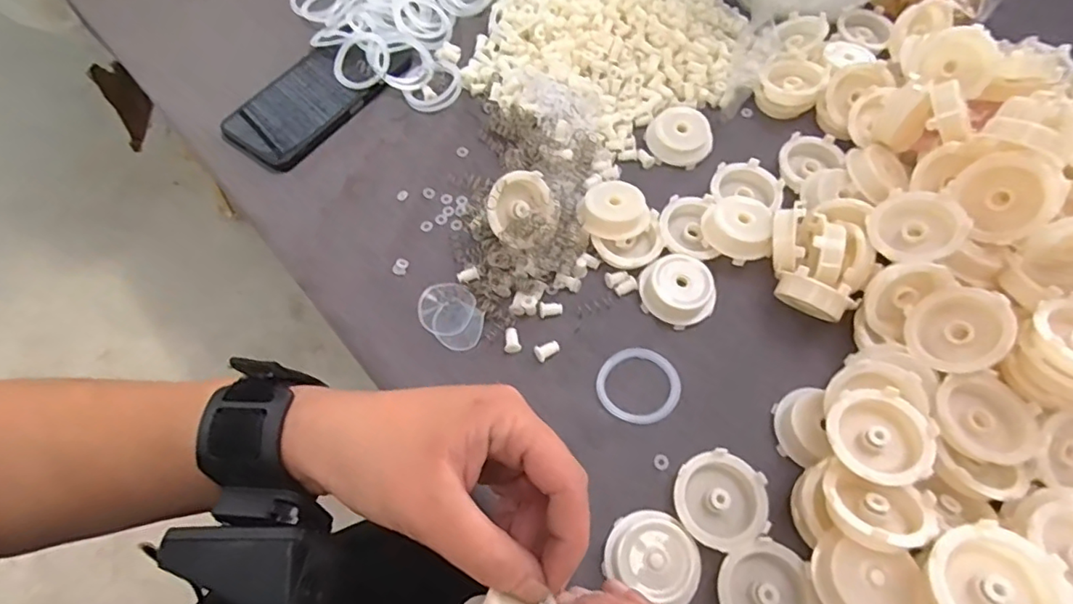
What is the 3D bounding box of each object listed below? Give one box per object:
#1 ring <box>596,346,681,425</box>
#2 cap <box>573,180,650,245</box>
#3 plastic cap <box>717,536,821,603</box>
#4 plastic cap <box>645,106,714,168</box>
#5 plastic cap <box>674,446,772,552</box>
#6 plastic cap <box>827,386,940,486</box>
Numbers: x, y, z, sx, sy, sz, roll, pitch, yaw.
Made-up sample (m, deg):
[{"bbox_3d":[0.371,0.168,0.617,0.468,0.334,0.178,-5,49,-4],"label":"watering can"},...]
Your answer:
[{"bbox_3d":[0.069,0.056,0.381,0.053,0.005,0.053,0,62,-1],"label":"ring"},{"bbox_3d":[0.058,-0.067,0.422,0.050,0.018,0.047,22,79,1],"label":"cap"},{"bbox_3d":[0.128,0.164,0.317,0.050,0.014,0.052,0,62,-1],"label":"plastic cap"},{"bbox_3d":[0.118,-0.138,0.467,0.051,0.019,0.045,-1,62,-2],"label":"plastic cap"},{"bbox_3d":[0.110,0.120,0.341,0.054,0.017,0.053,0,62,-1],"label":"plastic cap"},{"bbox_3d":[0.195,0.077,0.321,0.051,0.020,0.052,0,62,-1],"label":"plastic cap"}]

